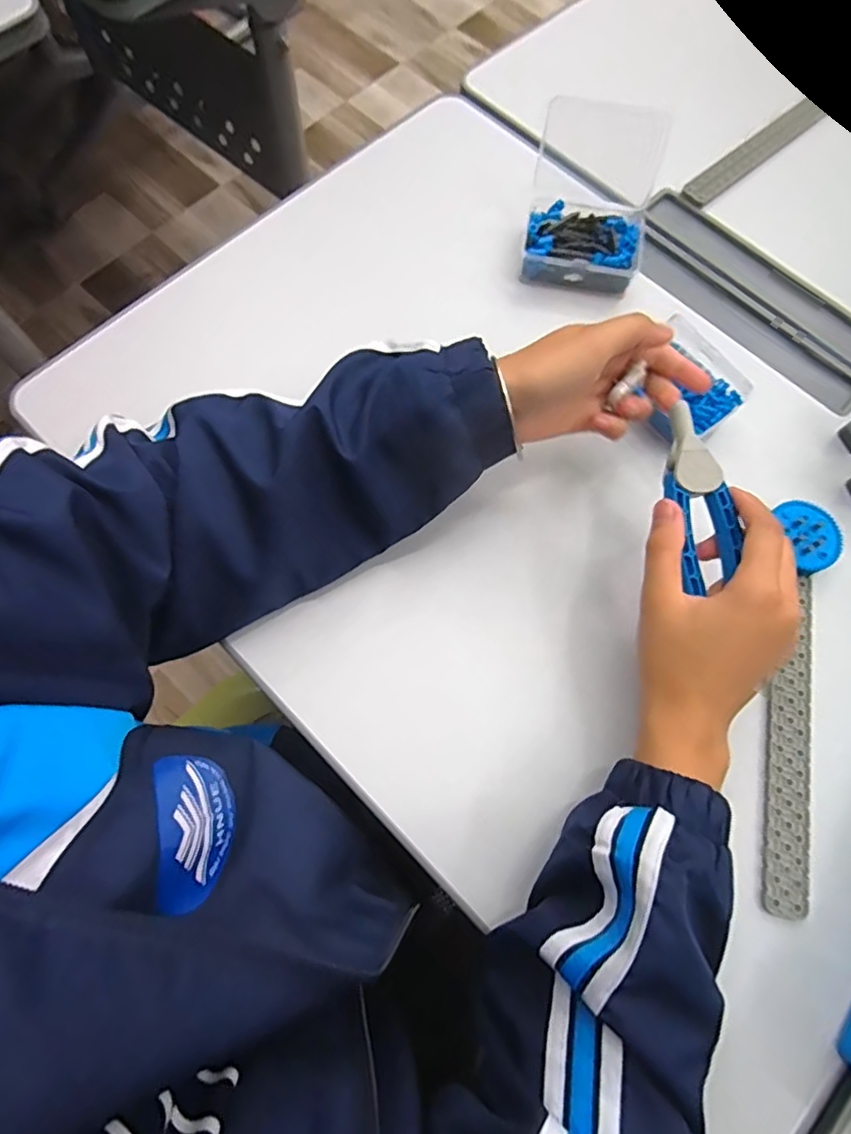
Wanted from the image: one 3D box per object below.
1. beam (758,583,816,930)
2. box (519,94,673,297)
[{"bbox_3d":[0.233,0.112,0.373,0.032,0.009,0.200,11,72,2],"label":"beam"},{"bbox_3d":[0.132,-0.291,0.463,0.095,0.073,0.106,9,72,1],"label":"box"}]

